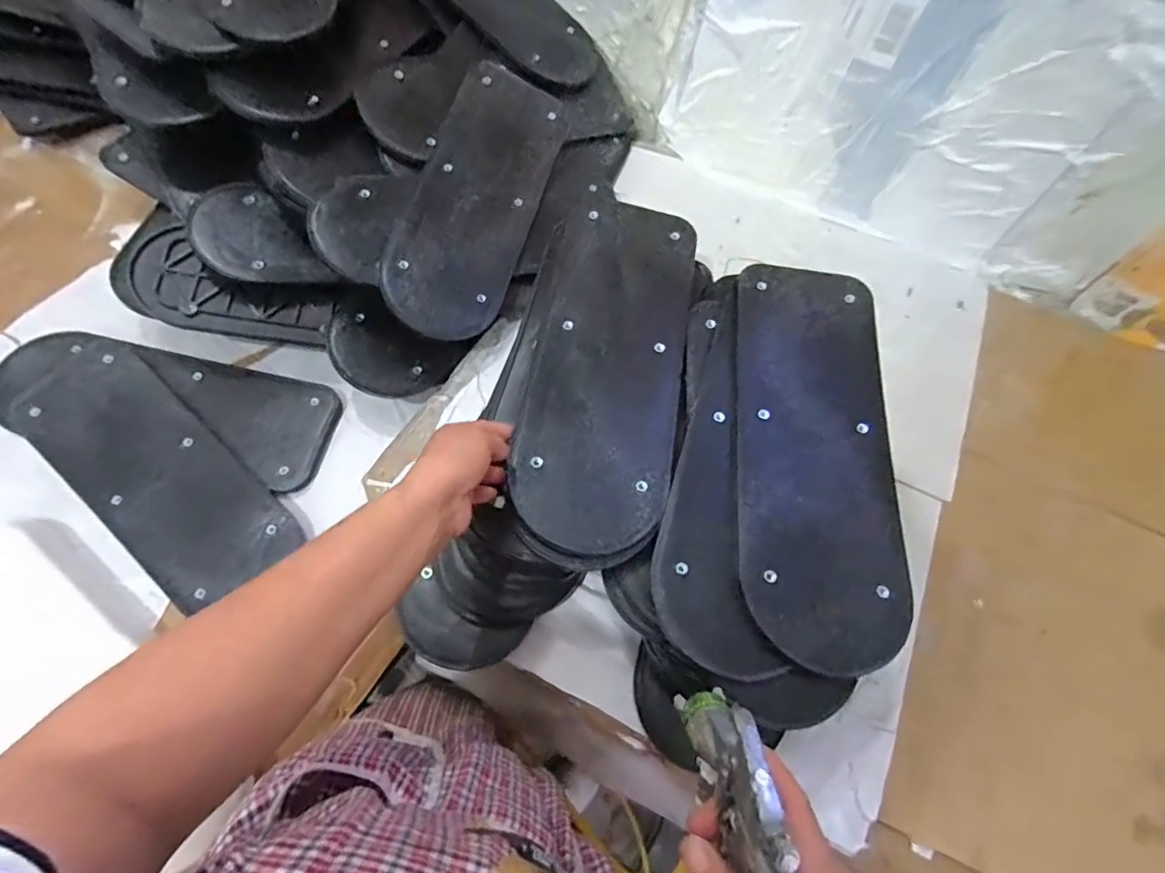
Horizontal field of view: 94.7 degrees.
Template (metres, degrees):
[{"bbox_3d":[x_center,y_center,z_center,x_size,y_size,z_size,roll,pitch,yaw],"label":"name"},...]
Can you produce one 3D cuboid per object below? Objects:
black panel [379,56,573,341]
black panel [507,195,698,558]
[{"bbox_3d":[-0.133,-0.319,0.705,0.149,0.014,0.418,21,70,-12],"label":"black panel"},{"bbox_3d":[0.031,-0.081,0.550,0.146,0.022,0.398,10,66,3],"label":"black panel"}]

